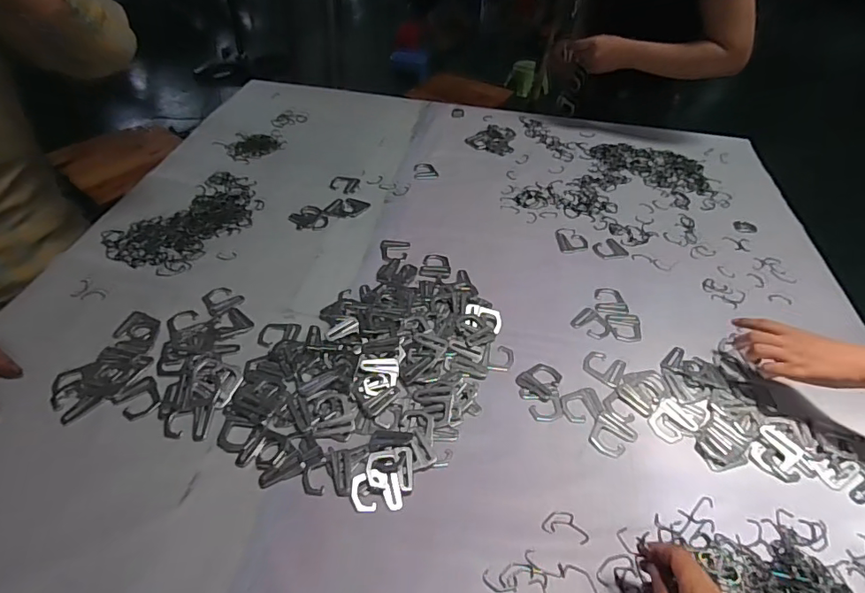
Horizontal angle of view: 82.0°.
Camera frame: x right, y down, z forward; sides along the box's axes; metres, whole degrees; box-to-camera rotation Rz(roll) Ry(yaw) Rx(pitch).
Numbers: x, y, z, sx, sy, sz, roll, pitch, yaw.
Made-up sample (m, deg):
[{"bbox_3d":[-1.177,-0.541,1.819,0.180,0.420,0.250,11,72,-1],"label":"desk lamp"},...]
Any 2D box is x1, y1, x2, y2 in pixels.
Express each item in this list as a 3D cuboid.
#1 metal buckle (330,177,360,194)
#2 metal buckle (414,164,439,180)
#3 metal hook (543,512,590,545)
[{"bbox_3d":[-0.164,-0.211,0.930,0.052,0.004,0.050,7,43,3],"label":"metal buckle"},{"bbox_3d":[-0.013,-0.249,0.986,0.047,0.004,0.056,0,43,-4],"label":"metal buckle"},{"bbox_3d":[0.136,0.231,0.503,0.045,0.004,0.026,16,44,13],"label":"metal hook"}]

